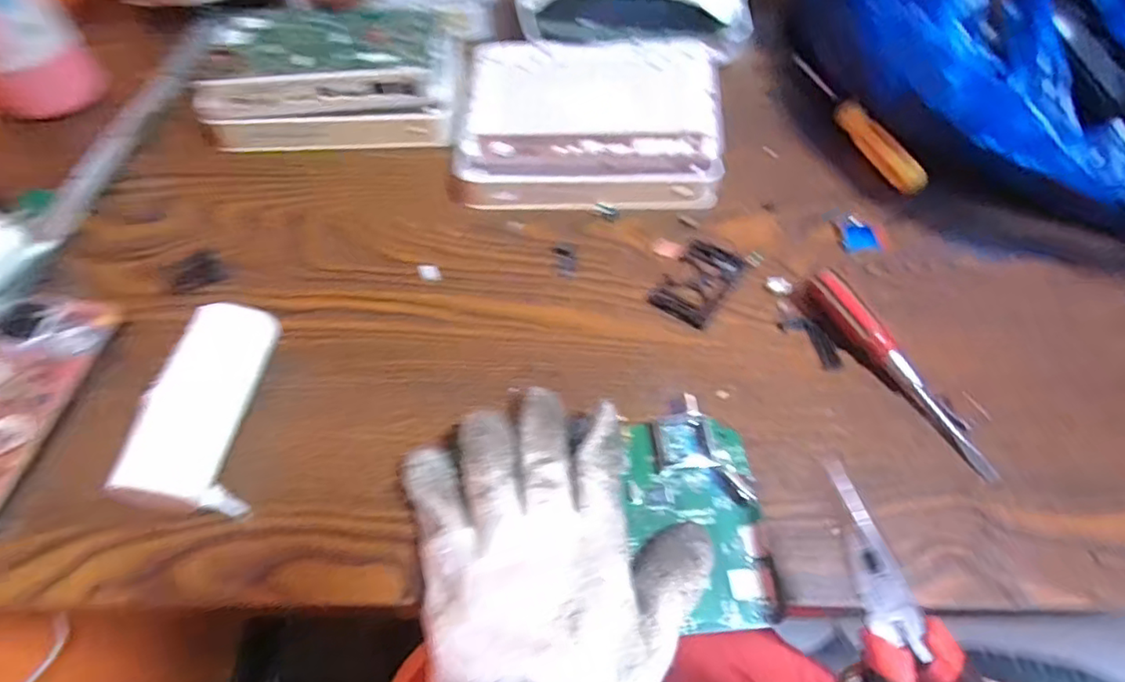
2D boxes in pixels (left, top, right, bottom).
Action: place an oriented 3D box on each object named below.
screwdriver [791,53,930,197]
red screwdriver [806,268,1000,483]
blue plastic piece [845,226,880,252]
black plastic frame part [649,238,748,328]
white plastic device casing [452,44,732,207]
[{"bbox_3d":[0.228,-0.176,0.469,0.018,0.018,0.164,-17,61,-10],"label":"screwdriver"},{"bbox_3d":[0.190,0.014,0.341,0.019,0.020,0.144,-24,62,-14],"label":"red screwdriver"},{"bbox_3d":[0.208,-0.072,0.414,0.021,0.004,0.022,5,59,3],"label":"blue plastic piece"},{"bbox_3d":[0.087,-0.039,0.384,0.039,0.007,0.062,31,64,17],"label":"black plastic frame part"},{"bbox_3d":[0.021,-0.168,0.441,0.188,0.047,0.146,2,59,0],"label":"white plastic device casing"}]

